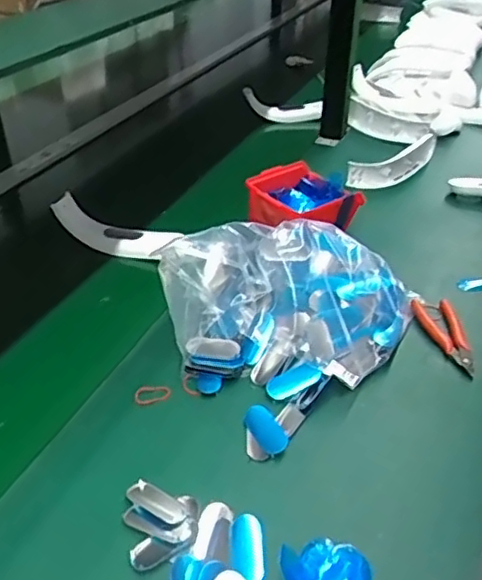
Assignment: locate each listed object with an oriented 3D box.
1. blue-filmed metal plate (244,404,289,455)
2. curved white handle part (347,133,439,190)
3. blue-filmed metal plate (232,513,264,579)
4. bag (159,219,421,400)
[{"bbox_3d":[0.024,0.133,0.576,0.027,0.007,0.056,-33,47,-11],"label":"blue-filmed metal plate"},{"bbox_3d":[0.268,-0.223,1.035,0.206,0.043,0.053,-22,43,-29],"label":"curved white handle part"},{"bbox_3d":[0.005,0.203,0.478,0.022,0.004,0.061,-2,37,-4],"label":"blue-filmed metal plate"},{"bbox_3d":[0.055,0.014,0.649,0.276,0.142,0.164,4,37,3],"label":"bag"}]

